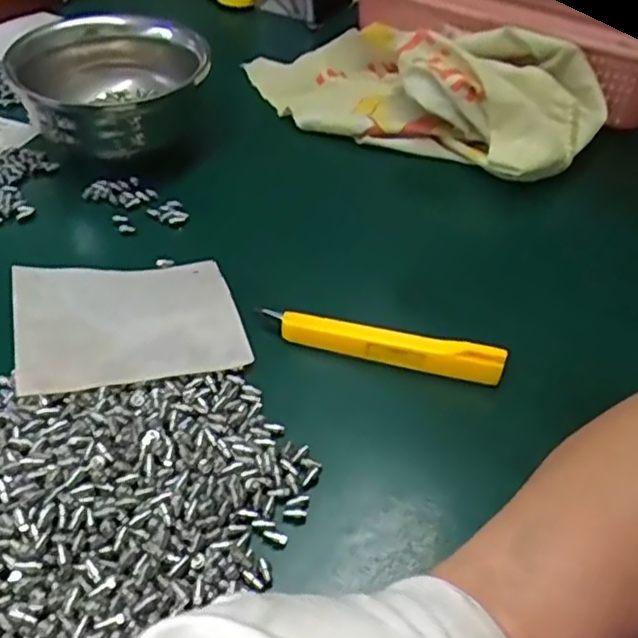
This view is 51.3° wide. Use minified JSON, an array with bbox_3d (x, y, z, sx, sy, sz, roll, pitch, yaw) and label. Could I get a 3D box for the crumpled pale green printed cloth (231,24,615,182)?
[{"bbox_3d":[0.069,-0.177,0.486,0.265,0.066,0.121,16,46,16],"label":"crumpled pale green printed cloth"}]

